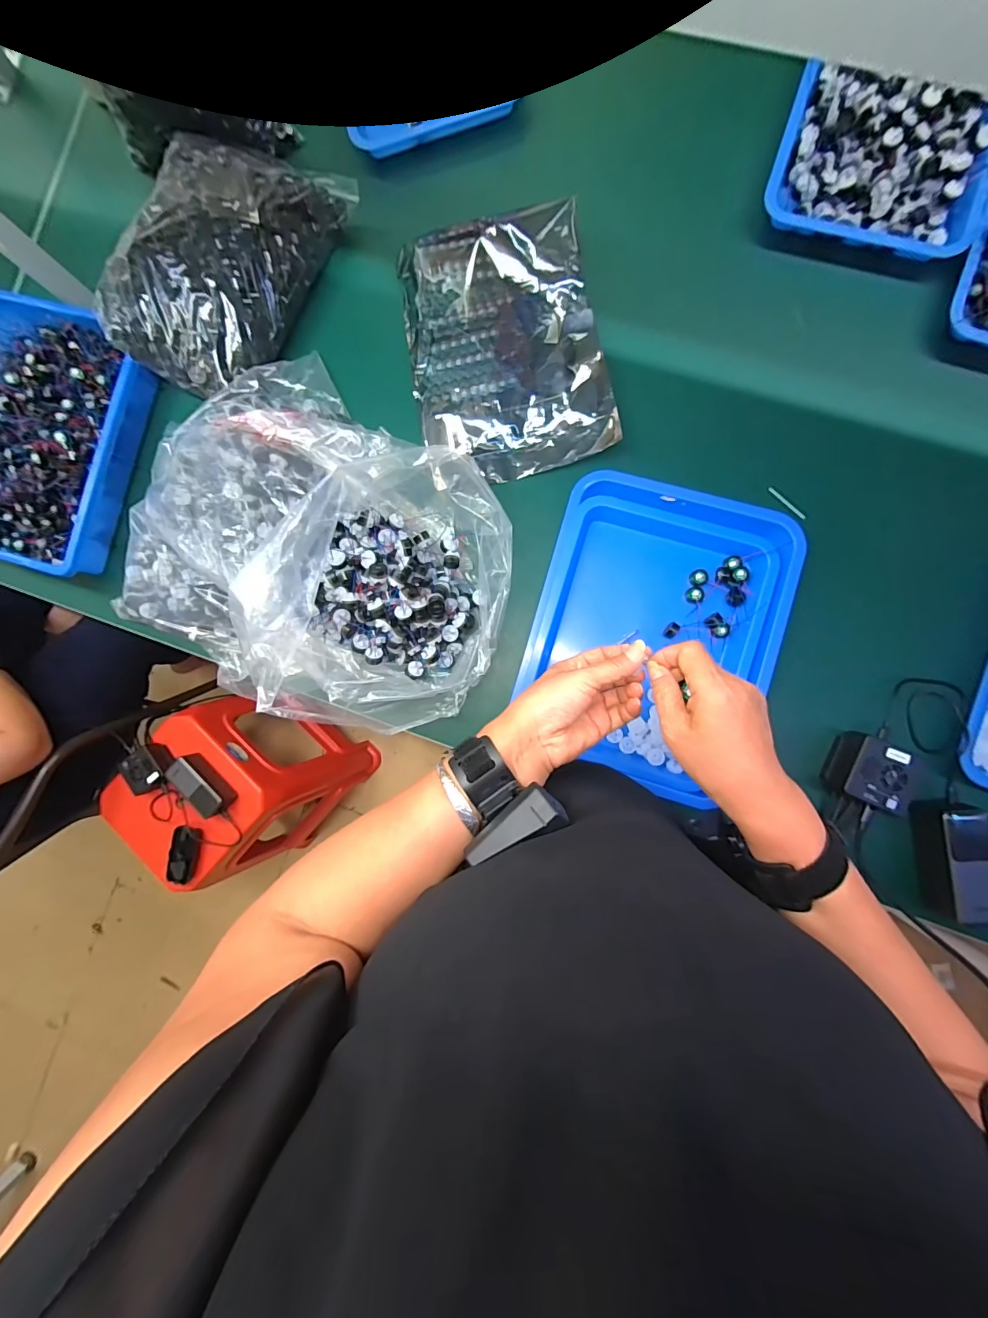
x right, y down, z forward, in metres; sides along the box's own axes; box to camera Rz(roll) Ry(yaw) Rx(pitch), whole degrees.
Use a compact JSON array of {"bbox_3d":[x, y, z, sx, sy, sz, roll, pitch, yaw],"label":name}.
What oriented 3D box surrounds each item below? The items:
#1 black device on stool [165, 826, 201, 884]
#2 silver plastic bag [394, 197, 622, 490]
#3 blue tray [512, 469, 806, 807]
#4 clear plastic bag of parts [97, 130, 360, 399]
[{"bbox_3d":[-0.638,0.401,0.896,0.063,0.022,0.115,8,89,5],"label":"black device on stool"},{"bbox_3d":[0.012,-0.418,0.584,0.248,0.053,0.332,-11,87,4],"label":"silver plastic bag"},{"bbox_3d":[0.203,-0.034,0.570,0.296,0.050,0.376,15,89,5],"label":"blue tray"},{"bbox_3d":[-0.366,-0.542,0.589,0.207,0.093,0.347,27,90,5],"label":"clear plastic bag of parts"}]

